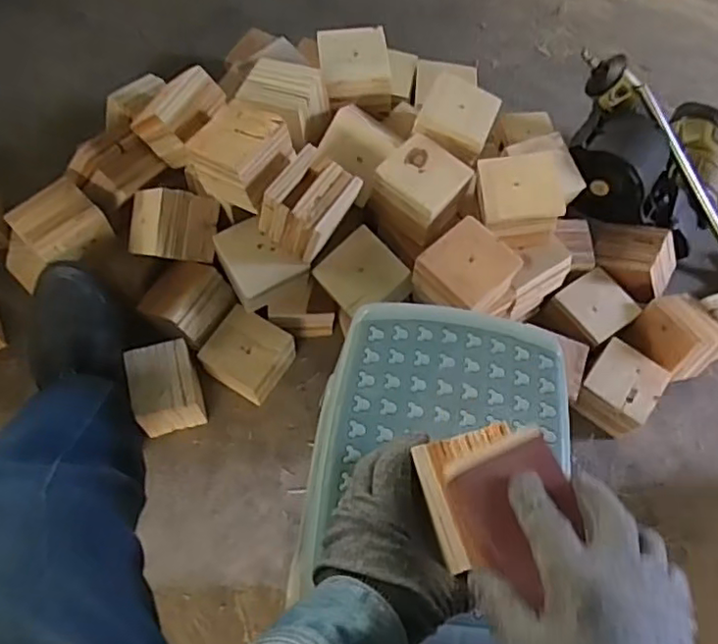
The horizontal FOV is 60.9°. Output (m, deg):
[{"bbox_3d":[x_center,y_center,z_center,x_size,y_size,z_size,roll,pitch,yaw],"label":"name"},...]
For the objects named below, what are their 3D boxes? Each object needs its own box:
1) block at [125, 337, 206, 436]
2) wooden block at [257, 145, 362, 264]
[{"bbox_3d":[-0.257,0.091,0.821,0.085,0.085,0.101,-11,65,-9],"label":"block"},{"bbox_3d":[-0.063,-0.144,0.763,0.091,0.088,0.102,39,68,6],"label":"wooden block"}]

